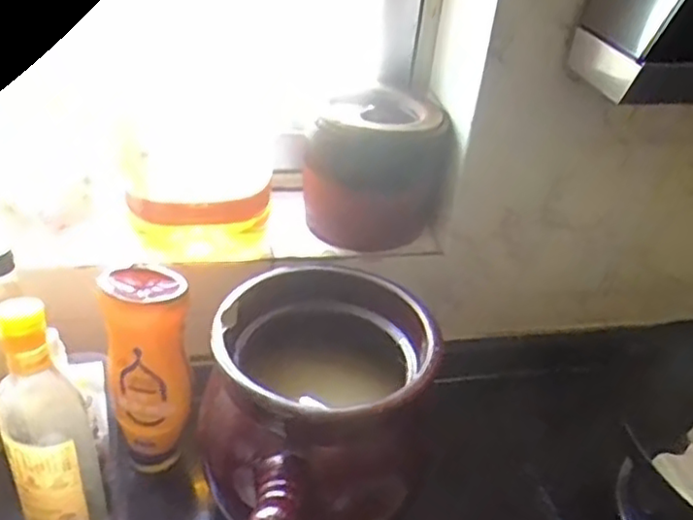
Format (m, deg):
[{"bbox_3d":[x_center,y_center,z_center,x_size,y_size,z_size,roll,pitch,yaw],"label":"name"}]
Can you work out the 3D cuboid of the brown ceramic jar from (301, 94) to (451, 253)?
[{"bbox_3d":[0.034,-0.104,0.777,0.148,0.140,0.121,8,36,2],"label":"brown ceramic jar"}]

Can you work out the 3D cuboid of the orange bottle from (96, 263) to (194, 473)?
[{"bbox_3d":[-0.182,0.107,0.648,0.074,0.220,0.059,-6,37,-16],"label":"orange bottle"}]

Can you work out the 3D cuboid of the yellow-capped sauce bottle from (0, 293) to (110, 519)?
[{"bbox_3d":[-0.243,0.139,0.562,0.061,0.260,0.077,-15,41,-27],"label":"yellow-capped sauce bottle"}]

